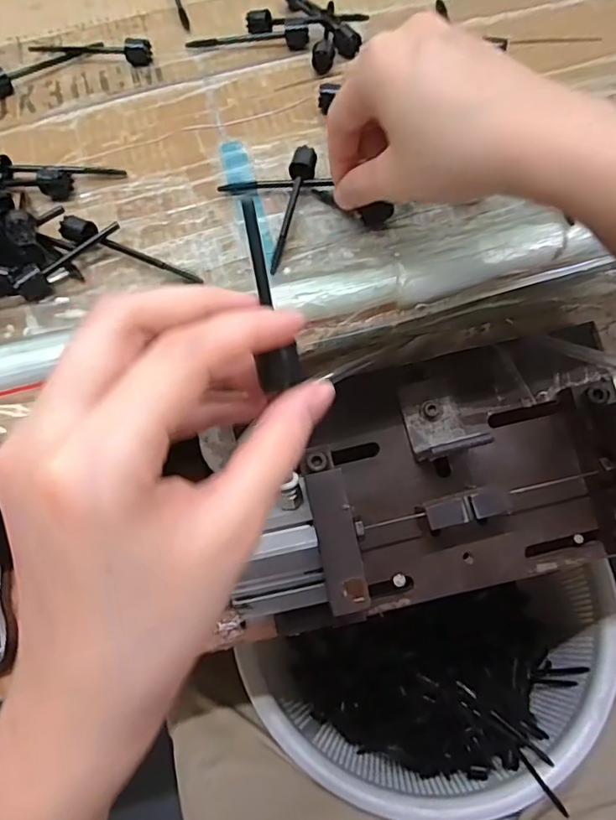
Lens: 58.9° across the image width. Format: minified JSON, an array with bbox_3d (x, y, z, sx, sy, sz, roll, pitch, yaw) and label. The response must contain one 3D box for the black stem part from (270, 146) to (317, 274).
[{"bbox_3d":[-0.007,-0.112,0.307,0.014,0.016,0.086,6,64,6],"label":"black stem part"}]

